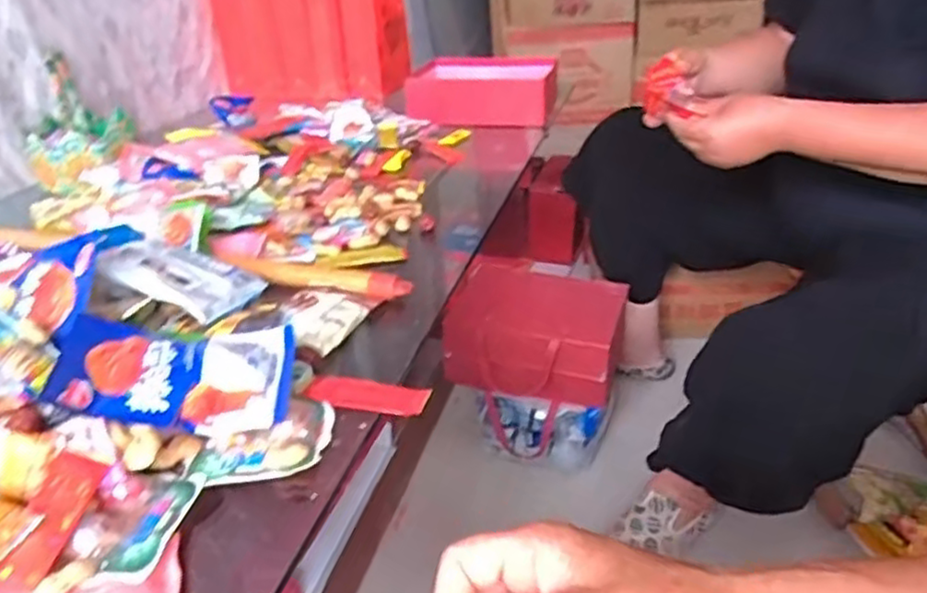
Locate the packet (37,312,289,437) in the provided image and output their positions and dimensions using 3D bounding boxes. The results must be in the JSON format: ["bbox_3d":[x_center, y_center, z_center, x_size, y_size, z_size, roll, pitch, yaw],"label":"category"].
[{"bbox_3d":[-0.230,0.058,0.559,0.179,0.030,0.116,5,33,-11],"label":"packet"}]

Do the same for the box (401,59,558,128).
[{"bbox_3d":[0.039,-0.389,1.348,0.267,0.095,0.173,3,31,14],"label":"box"}]

